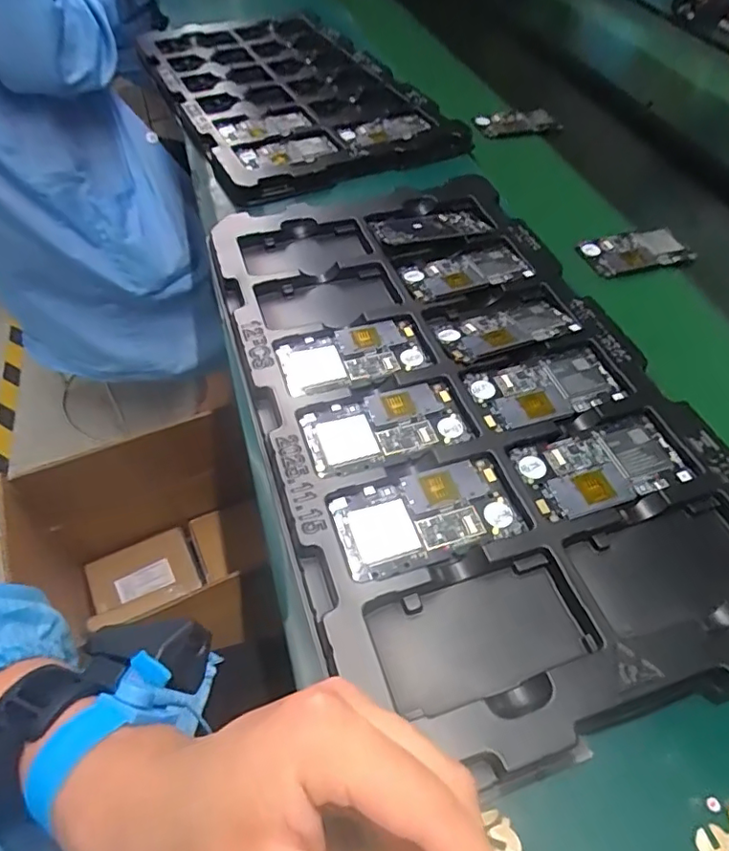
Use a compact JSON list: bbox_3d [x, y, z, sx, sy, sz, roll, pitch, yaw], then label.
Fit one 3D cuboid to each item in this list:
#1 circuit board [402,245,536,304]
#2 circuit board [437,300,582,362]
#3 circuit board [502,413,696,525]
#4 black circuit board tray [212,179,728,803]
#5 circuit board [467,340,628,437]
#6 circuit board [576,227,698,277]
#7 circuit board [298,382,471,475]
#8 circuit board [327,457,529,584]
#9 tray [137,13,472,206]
[{"bbox_3d":[0.104,-0.157,0.564,0.126,0.008,0.061,-14,54,-13],"label":"circuit board"},{"bbox_3d":[0.129,-0.091,0.511,0.121,0.007,0.056,-16,54,-15],"label":"circuit board"},{"bbox_3d":[0.179,0.030,0.421,0.122,0.007,0.066,-13,54,-12],"label":"circuit board"},{"bbox_3d":[0.076,-0.043,0.474,0.327,0.022,0.552,-14,54,-13],"label":"black circuit board tray"},{"bbox_3d":[0.153,-0.031,0.472,0.125,0.008,0.064,-13,53,-12],"label":"circuit board"},{"bbox_3d":[0.307,-0.200,0.632,0.126,0.010,0.063,-14,54,-13],"label":"circuit board"},{"bbox_3d":[0.017,0.000,0.442,0.129,0.009,0.067,-15,54,-13],"label":"circuit board"},{"bbox_3d":[0.044,0.064,0.395,0.127,0.004,0.068,-15,54,-14],"label":"circuit board"},{"bbox_3d":[-0.152,-0.574,0.920,0.347,0.048,0.736,-20,52,-14],"label":"tray"}]

